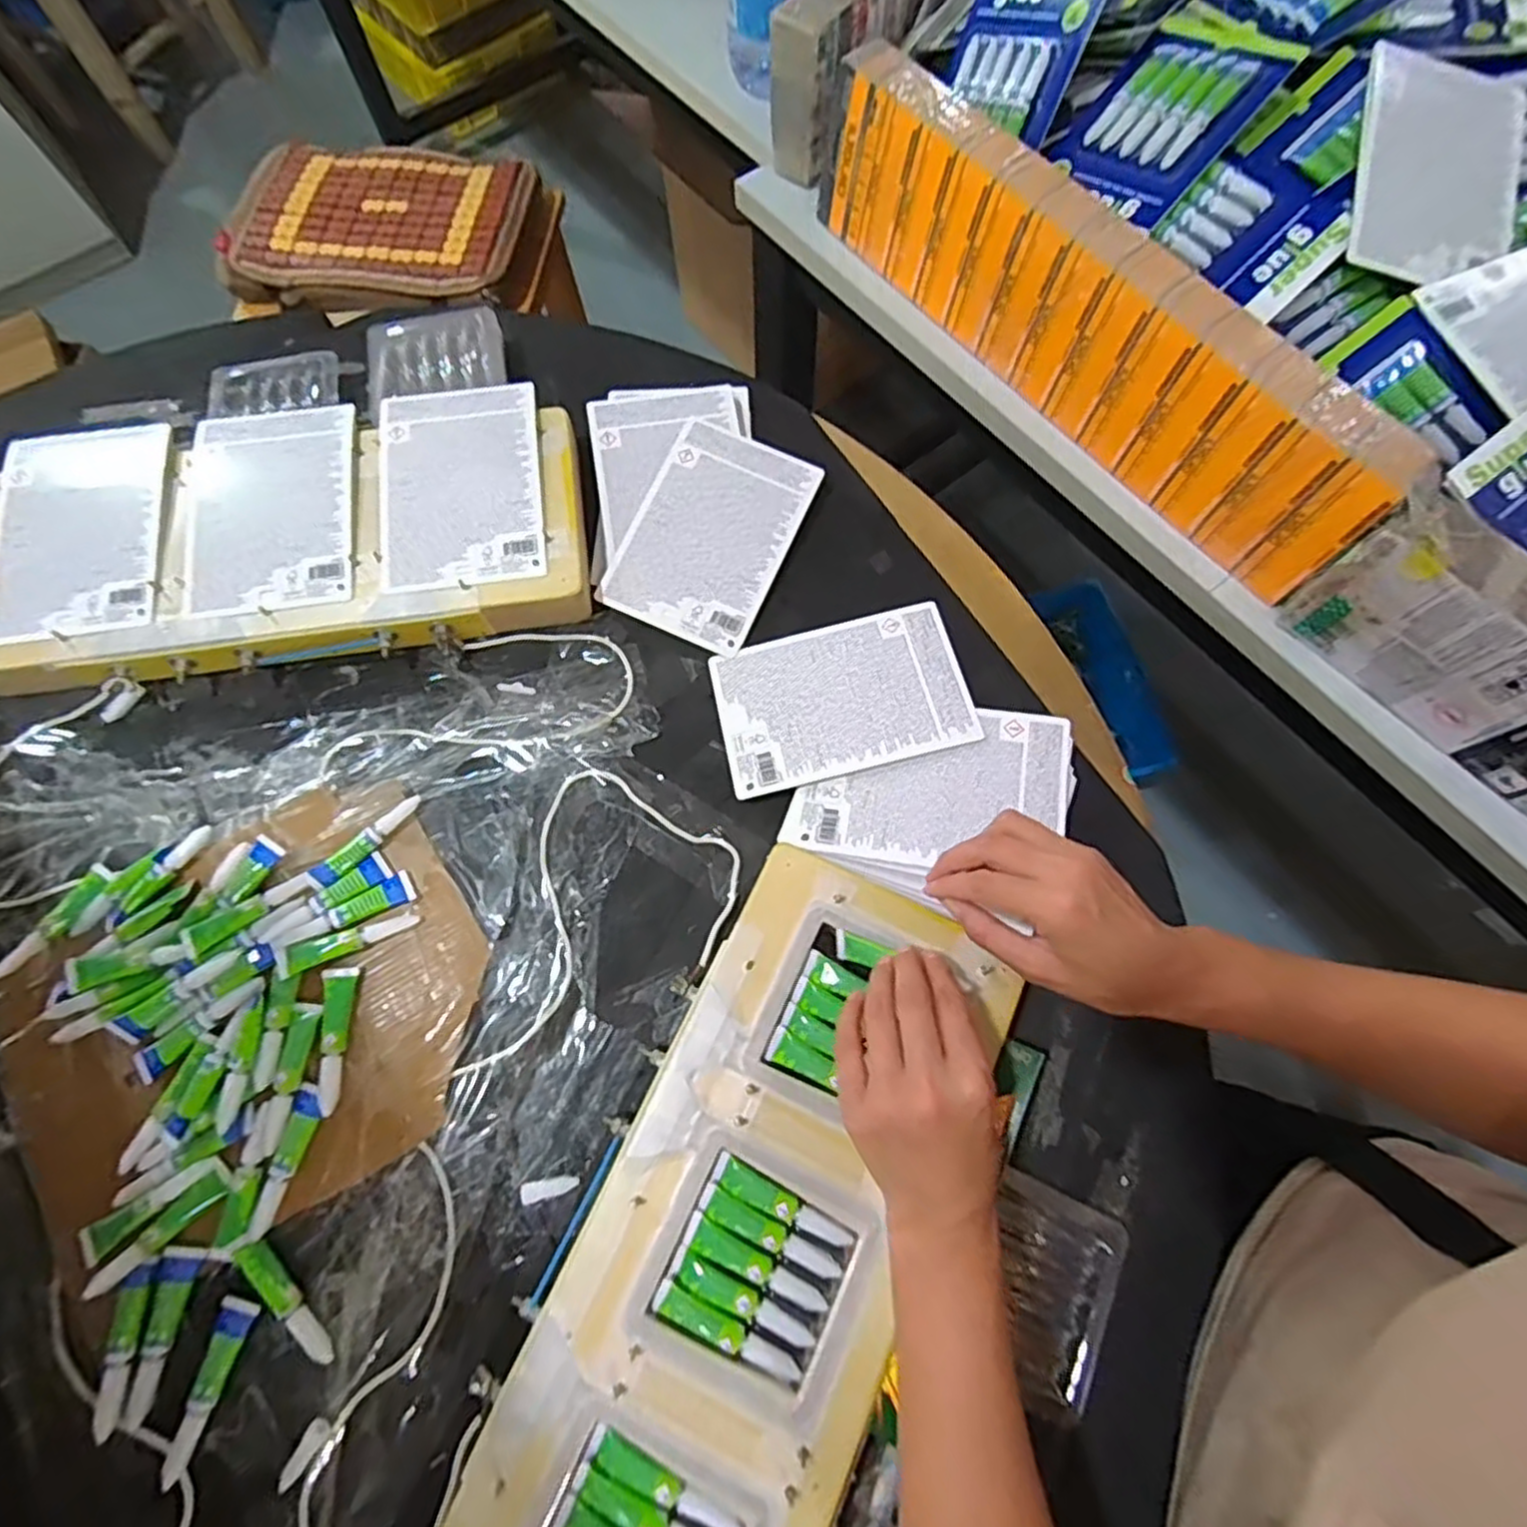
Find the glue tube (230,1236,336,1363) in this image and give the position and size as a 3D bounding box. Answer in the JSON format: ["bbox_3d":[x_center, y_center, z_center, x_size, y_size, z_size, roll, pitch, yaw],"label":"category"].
[{"bbox_3d":[-0.263,0.297,0.405,0.013,0.012,0.076,-39,77,-13],"label":"glue tube"}]

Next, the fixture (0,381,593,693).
[{"bbox_3d":[-0.351,-0.172,0.543,0.428,0.040,0.209,-8,72,-4],"label":"fixture"}]

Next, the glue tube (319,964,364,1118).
[{"bbox_3d":[-0.256,0.165,0.443,0.019,0.011,0.081,-6,72,-3],"label":"glue tube"}]

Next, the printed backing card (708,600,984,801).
[{"bbox_3d":[0.053,-0.047,0.516,0.168,0.004,0.114,-14,65,3],"label":"printed backing card"}]

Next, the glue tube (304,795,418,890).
[{"bbox_3d":[-0.261,0.051,0.486,0.017,0.014,0.078,41,75,11],"label":"glue tube"}]

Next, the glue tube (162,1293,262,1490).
[{"bbox_3d":[-0.301,0.336,0.397,0.019,0.007,0.083,17,72,4],"label":"glue tube"}]

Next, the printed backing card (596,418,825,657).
[{"bbox_3d":[-0.039,-0.175,0.559,0.116,0.004,0.168,24,80,4],"label":"printed backing card"}]

